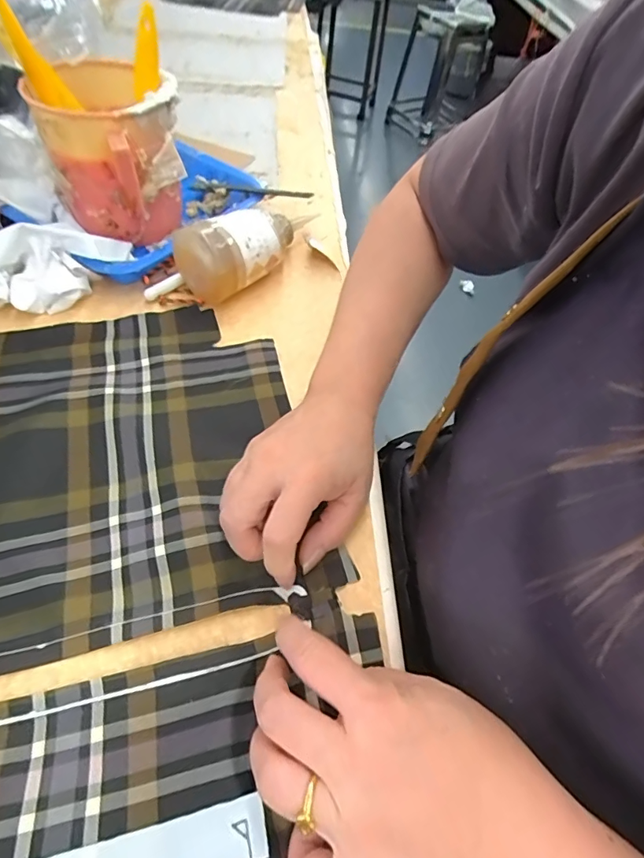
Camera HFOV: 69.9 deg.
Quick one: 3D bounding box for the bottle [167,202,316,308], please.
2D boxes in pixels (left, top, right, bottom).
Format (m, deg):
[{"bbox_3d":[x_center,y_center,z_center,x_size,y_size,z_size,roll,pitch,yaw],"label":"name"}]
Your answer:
[{"bbox_3d":[-0.070,-0.169,0.430,0.054,0.064,0.135,38,59,22],"label":"bottle"}]

